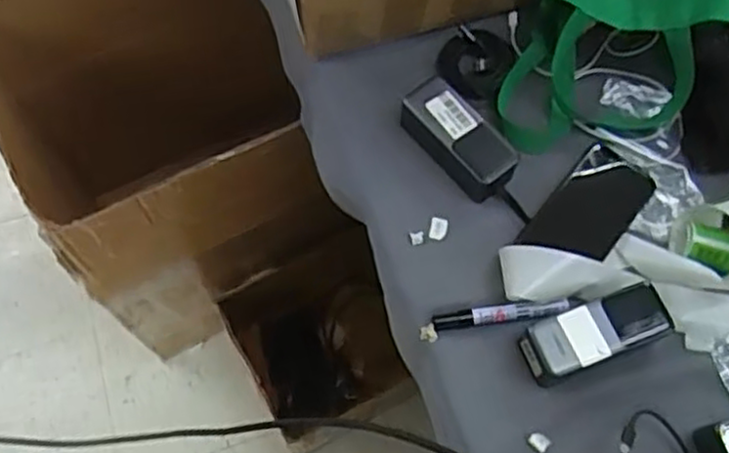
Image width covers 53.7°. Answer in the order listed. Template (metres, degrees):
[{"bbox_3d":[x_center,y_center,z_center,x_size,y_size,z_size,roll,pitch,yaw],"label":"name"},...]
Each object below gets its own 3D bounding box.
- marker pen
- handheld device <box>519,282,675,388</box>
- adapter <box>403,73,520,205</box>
[{"bbox_3d":[0.131,0.085,0.695,0.129,0.018,0.016,-6,67,-3],"label":"marker pen"},{"bbox_3d":[0.216,0.098,0.664,0.135,0.051,0.052,-18,68,-8],"label":"handheld device"},{"bbox_3d":[0.098,-0.091,0.750,0.056,0.051,0.129,-38,72,-15],"label":"adapter"}]

